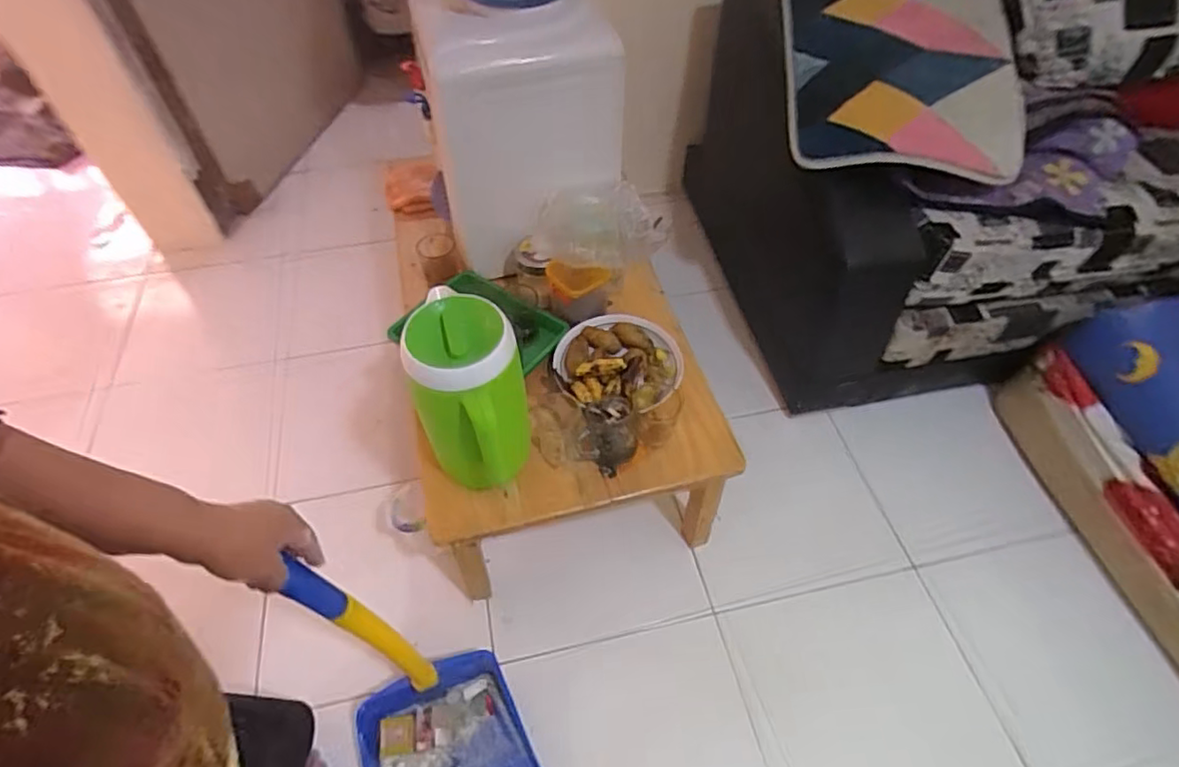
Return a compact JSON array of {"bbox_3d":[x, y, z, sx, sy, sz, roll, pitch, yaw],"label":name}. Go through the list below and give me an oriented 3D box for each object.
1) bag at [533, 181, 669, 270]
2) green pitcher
[{"bbox_3d":[0.014,-0.268,1.059,0.231,0.125,0.088,12,54,10],"label":"bag"},{"bbox_3d":[-0.163,0.025,0.855,0.142,0.286,0.157,-3,53,-1],"label":"green pitcher"}]

